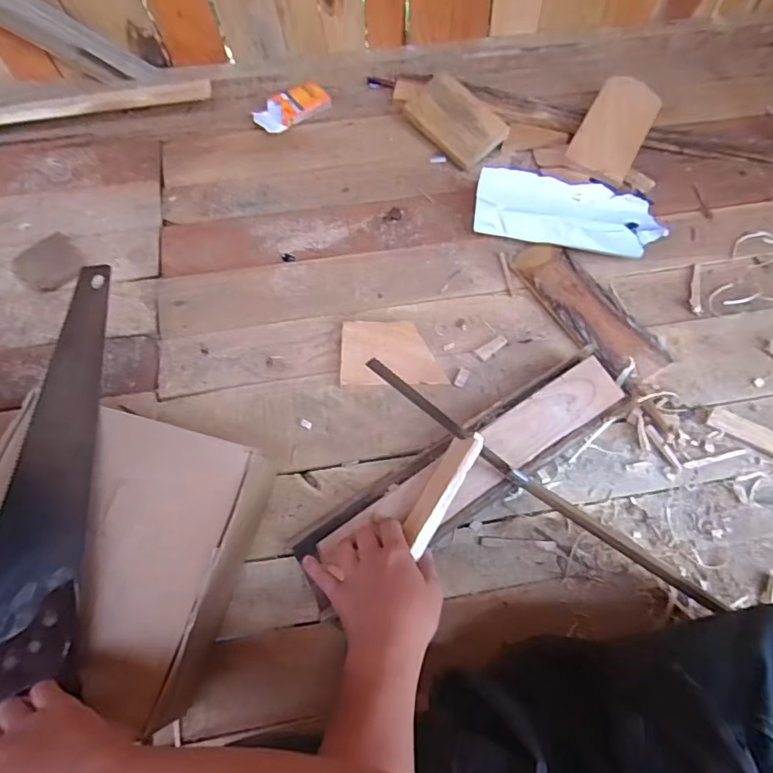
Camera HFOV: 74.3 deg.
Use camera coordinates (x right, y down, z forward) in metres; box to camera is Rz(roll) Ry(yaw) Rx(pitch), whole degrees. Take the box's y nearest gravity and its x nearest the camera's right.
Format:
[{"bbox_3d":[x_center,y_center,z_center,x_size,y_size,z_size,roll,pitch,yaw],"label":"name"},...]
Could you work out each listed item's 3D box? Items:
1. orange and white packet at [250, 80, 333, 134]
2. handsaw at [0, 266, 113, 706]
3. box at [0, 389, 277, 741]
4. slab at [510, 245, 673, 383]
[{"bbox_3d":[-0.155,-0.460,0.838,0.123,0.021,0.064,-32,71,-13],"label":"orange and white packet"},{"bbox_3d":[-0.326,0.067,0.508,0.106,0.018,0.429,-1,66,-1],"label":"handsaw"},{"bbox_3d":[-0.282,0.165,0.527,0.259,0.111,0.256,15,68,6],"label":"box"},{"bbox_3d":[0.267,-0.102,0.691,0.079,0.030,0.239,-32,71,-13],"label":"slab"}]

